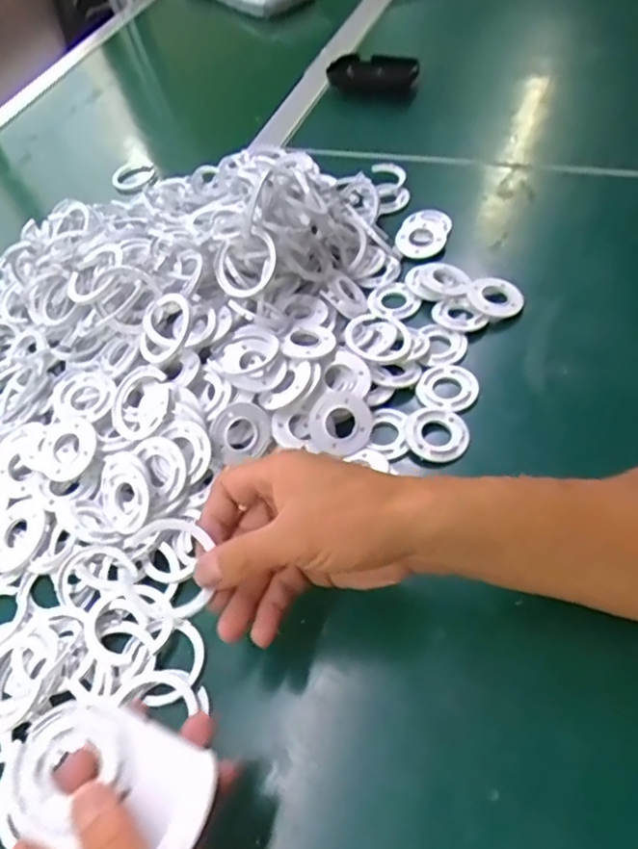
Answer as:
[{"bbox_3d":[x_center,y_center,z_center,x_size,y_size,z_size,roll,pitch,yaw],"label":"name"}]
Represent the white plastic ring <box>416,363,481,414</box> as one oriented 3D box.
[{"bbox_3d":[0.095,-0.028,0.463,0.043,0.004,0.042,-3,53,4],"label":"white plastic ring"}]

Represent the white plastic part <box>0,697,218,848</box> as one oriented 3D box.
[{"bbox_3d":[-0.090,0.155,0.273,0.084,0.019,0.054,13,55,16],"label":"white plastic part"}]

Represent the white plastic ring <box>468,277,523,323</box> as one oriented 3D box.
[{"bbox_3d":[0.143,-0.102,0.504,0.041,0.010,0.039,-1,62,2],"label":"white plastic ring"}]

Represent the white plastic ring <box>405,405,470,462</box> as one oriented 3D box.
[{"bbox_3d":[0.082,0.006,0.440,0.044,0.007,0.042,-3,53,4],"label":"white plastic ring"}]

